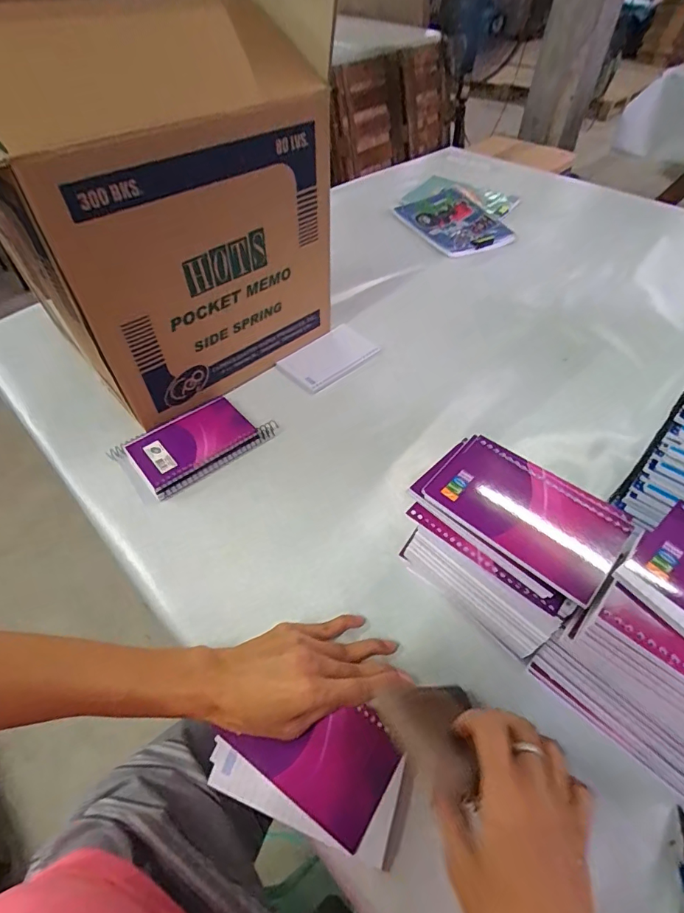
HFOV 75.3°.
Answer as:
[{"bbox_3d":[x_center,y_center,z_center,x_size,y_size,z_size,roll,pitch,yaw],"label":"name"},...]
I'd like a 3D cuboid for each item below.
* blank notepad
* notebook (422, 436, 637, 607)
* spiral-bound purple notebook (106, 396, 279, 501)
[{"bbox_3d":[-0.021,-0.142,0.629,0.080,0.007,0.134,37,58,28],"label":"blank notepad"},{"bbox_3d":[0.140,0.038,0.339,0.085,0.010,0.135,-37,59,-27],"label":"notebook"},{"bbox_3d":[-0.171,-0.021,0.522,0.159,0.019,0.092,-33,56,-26],"label":"spiral-bound purple notebook"}]

